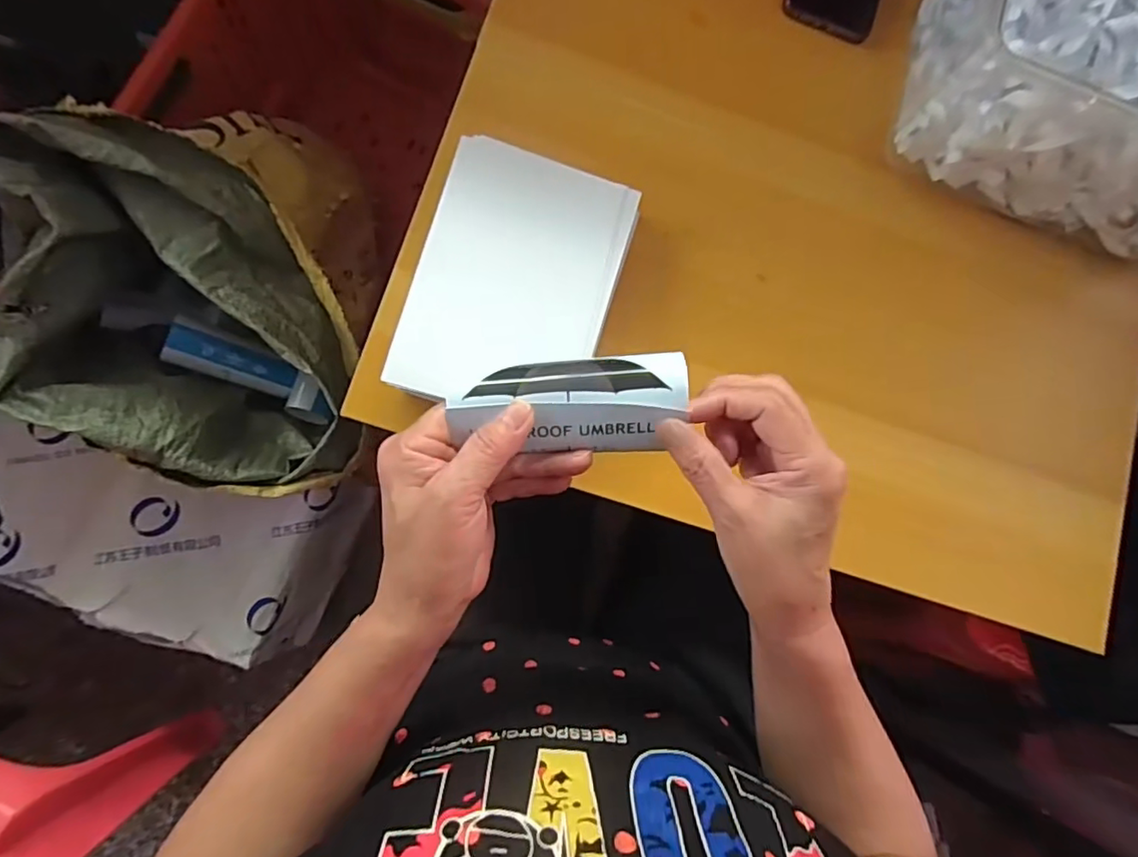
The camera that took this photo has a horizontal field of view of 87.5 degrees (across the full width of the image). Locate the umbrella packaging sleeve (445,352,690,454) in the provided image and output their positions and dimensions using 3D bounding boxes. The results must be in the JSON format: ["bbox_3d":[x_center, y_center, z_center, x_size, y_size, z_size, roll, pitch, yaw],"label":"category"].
[{"bbox_3d":[0.001,-0.011,0.298,0.113,0.017,0.046,-3,84,0],"label":"umbrella packaging sleeve"}]

